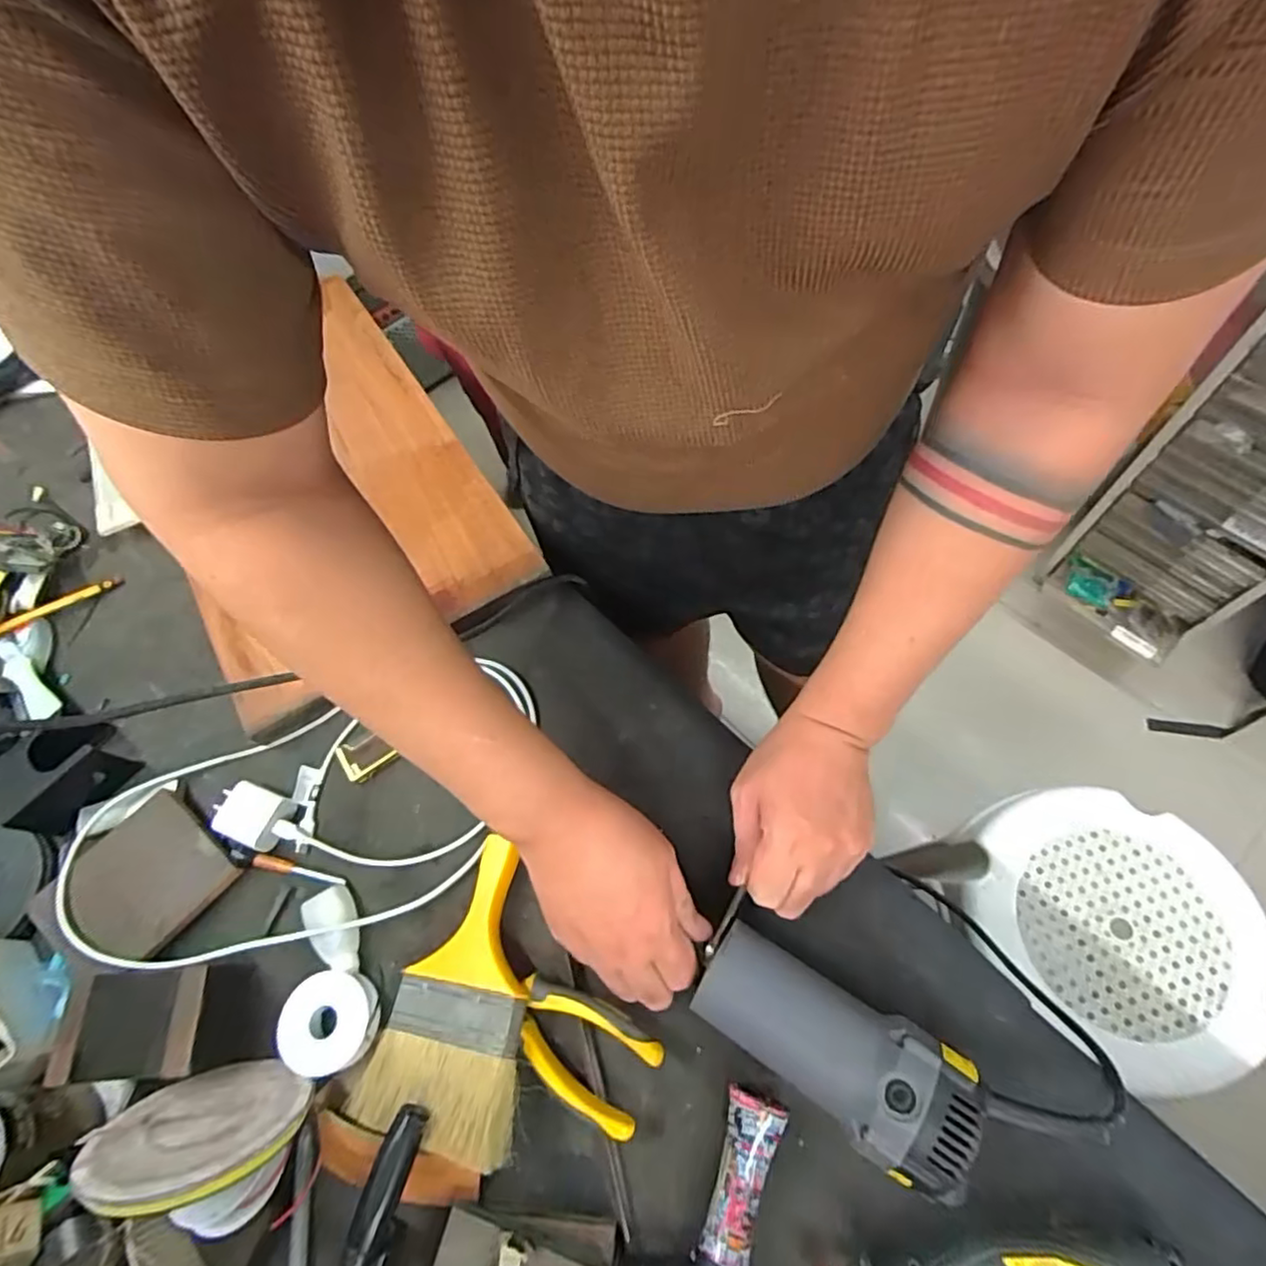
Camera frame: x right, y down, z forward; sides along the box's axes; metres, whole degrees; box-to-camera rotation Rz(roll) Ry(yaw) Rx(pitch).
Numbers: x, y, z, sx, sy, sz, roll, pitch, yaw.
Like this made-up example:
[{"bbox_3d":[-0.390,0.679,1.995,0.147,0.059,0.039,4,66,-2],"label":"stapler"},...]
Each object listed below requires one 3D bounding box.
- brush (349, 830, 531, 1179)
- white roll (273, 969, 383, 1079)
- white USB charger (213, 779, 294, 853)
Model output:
[{"bbox_3d":[-0.111,0.240,0.445,0.107,0.021,0.179,1,54,24],"label":"brush"},{"bbox_3d":[-0.211,0.271,0.450,0.061,0.013,0.061,-9,62,-16],"label":"white roll"},{"bbox_3d":[-0.305,0.144,0.515,0.055,0.019,0.042,18,67,13],"label":"white USB charger"}]

